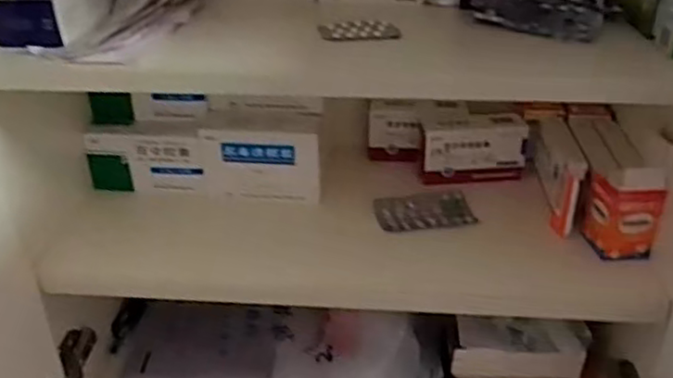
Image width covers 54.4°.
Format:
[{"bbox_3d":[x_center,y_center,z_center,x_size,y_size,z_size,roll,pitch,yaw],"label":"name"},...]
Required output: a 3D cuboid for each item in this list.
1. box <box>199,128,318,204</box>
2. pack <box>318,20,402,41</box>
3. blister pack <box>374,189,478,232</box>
[{"bbox_3d":[-0.085,-0.025,0.728,0.134,0.079,0.019,4,29,10],"label":"box"},{"bbox_3d":[0.021,-0.143,0.593,0.071,0.004,0.032,-5,44,-9],"label":"pack"},{"bbox_3d":[0.097,0.024,0.727,0.106,0.010,0.060,-6,29,-9],"label":"blister pack"}]

